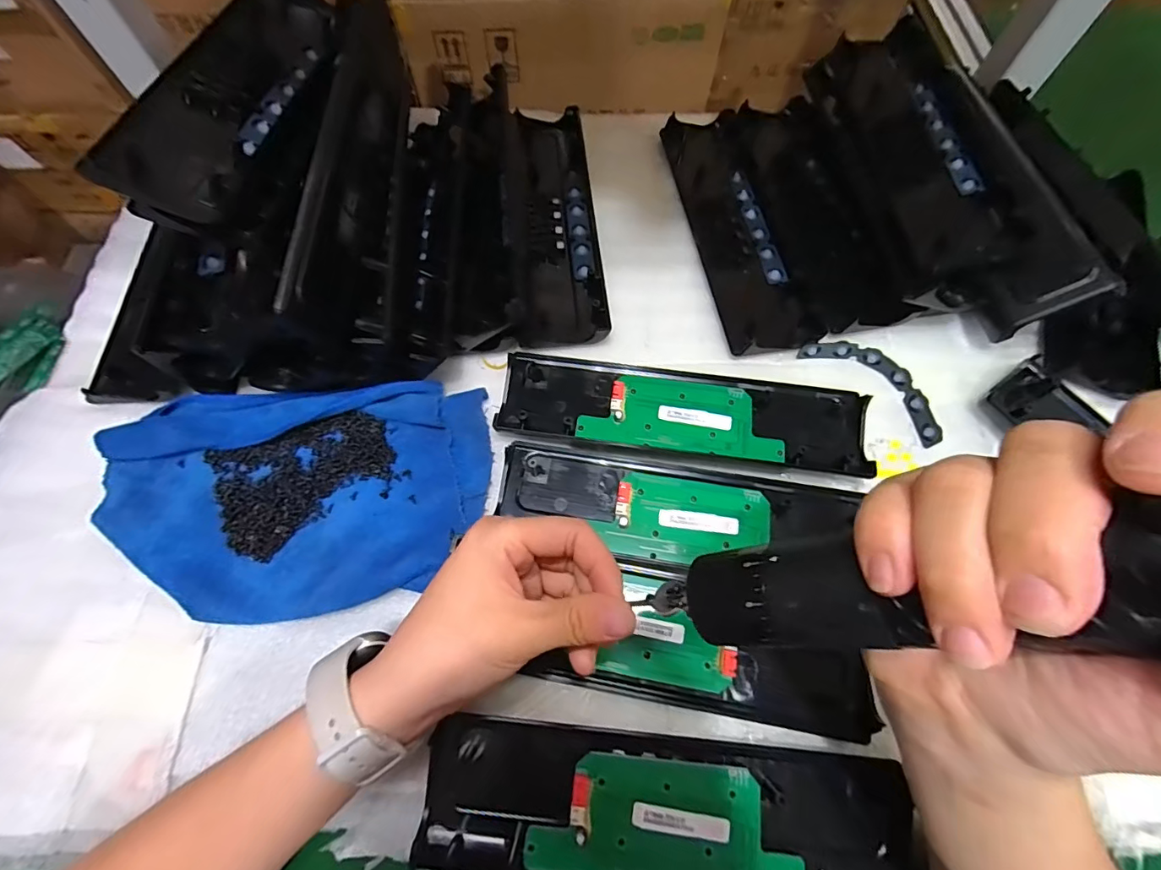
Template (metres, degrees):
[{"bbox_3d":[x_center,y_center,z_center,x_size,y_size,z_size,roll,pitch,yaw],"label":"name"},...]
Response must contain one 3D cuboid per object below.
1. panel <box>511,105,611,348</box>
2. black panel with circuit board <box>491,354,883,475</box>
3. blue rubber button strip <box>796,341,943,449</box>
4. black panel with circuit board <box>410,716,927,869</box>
[{"bbox_3d":[-0.023,-0.178,0.408,0.065,0.025,0.237,-5,67,-2],"label":"panel"},{"bbox_3d":[0.069,-0.018,0.340,0.243,0.017,0.067,7,67,3],"label":"black panel with circuit board"},{"bbox_3d":[0.212,-0.038,0.351,0.035,0.013,0.107,-42,73,-16],"label":"blue rubber button strip"},{"bbox_3d":[0.045,0.195,0.252,0.247,0.009,0.068,5,67,2],"label":"black panel with circuit board"}]

